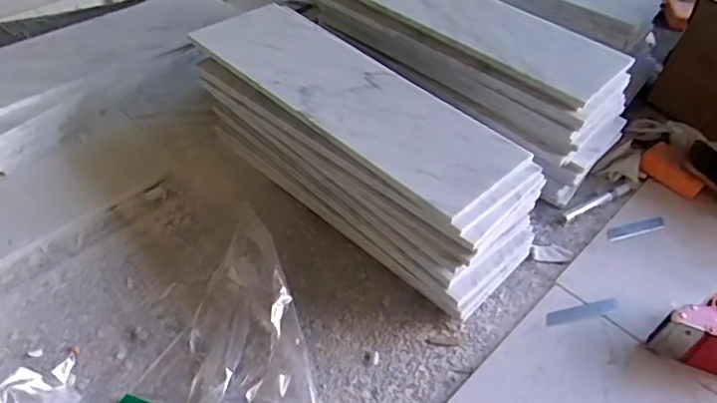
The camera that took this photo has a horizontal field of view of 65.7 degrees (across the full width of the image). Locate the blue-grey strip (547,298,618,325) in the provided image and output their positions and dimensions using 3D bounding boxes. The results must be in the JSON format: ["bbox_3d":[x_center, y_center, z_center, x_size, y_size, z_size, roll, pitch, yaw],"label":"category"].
[{"bbox_3d":[0.269,0.131,0.666,0.098,0.004,0.017,-10,49,-14],"label":"blue-grey strip"}]

